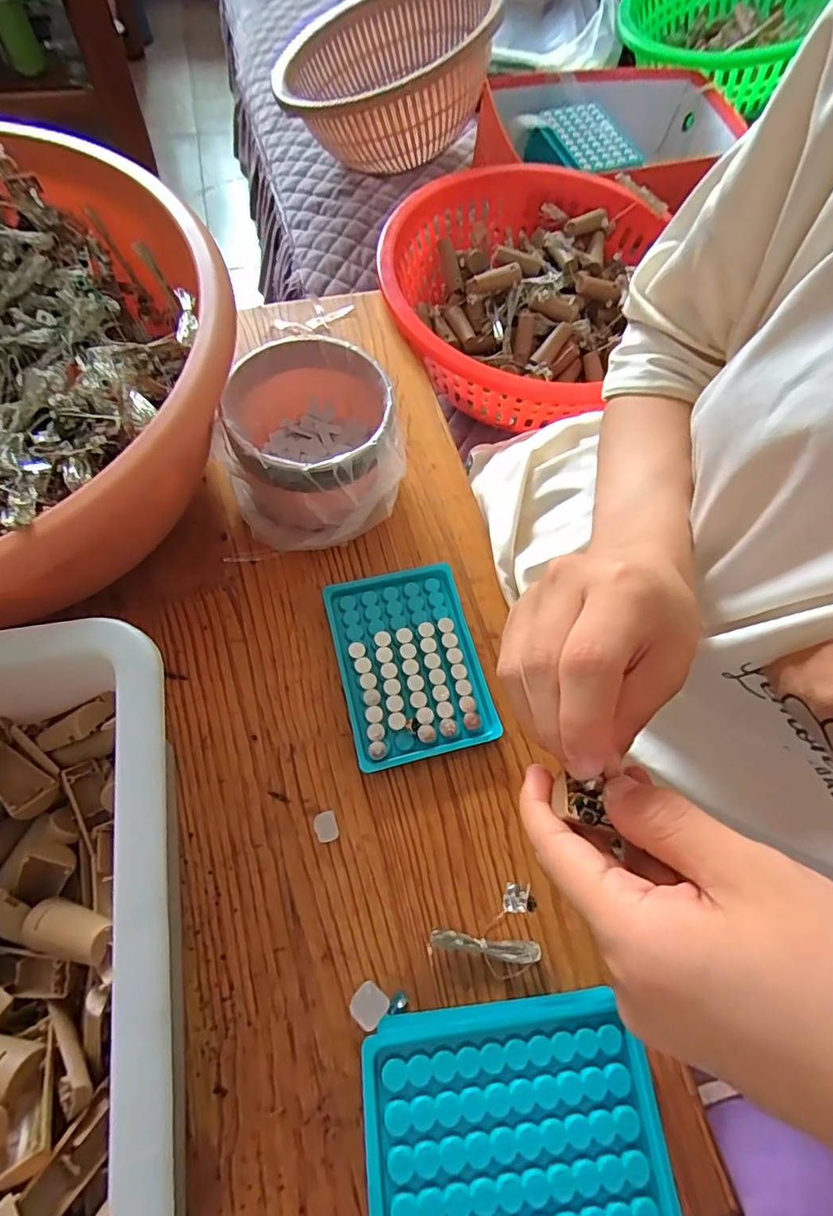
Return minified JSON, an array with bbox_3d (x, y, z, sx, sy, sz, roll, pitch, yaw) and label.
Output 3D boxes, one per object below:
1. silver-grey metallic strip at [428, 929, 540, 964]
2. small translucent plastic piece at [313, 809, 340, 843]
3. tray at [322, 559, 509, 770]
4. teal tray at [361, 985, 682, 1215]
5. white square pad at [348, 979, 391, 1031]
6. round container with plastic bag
[{"bbox_3d":[0.039,0.195,0.311,0.062,0.011,0.011,8,65,0],"label":"silver-grey metallic strip"},{"bbox_3d":[-0.056,0.135,0.334,0.014,0.004,0.017,-13,67,-9],"label":"small translucent plastic piece"},{"bbox_3d":[-0.006,0.037,0.374,0.095,0.016,0.130,-12,67,-9],"label":"tray"},{"bbox_3d":[0.044,0.250,0.263,0.132,0.056,0.092,-5,66,-6],"label":"teal tray"},{"bbox_3d":[-0.026,0.221,0.299,0.019,0.004,0.018,35,68,12],"label":"white square pad"},{"bbox_3d":[-0.075,-0.116,0.396,0.117,0.085,0.130,-3,66,-5],"label":"round container with plastic bag"}]

